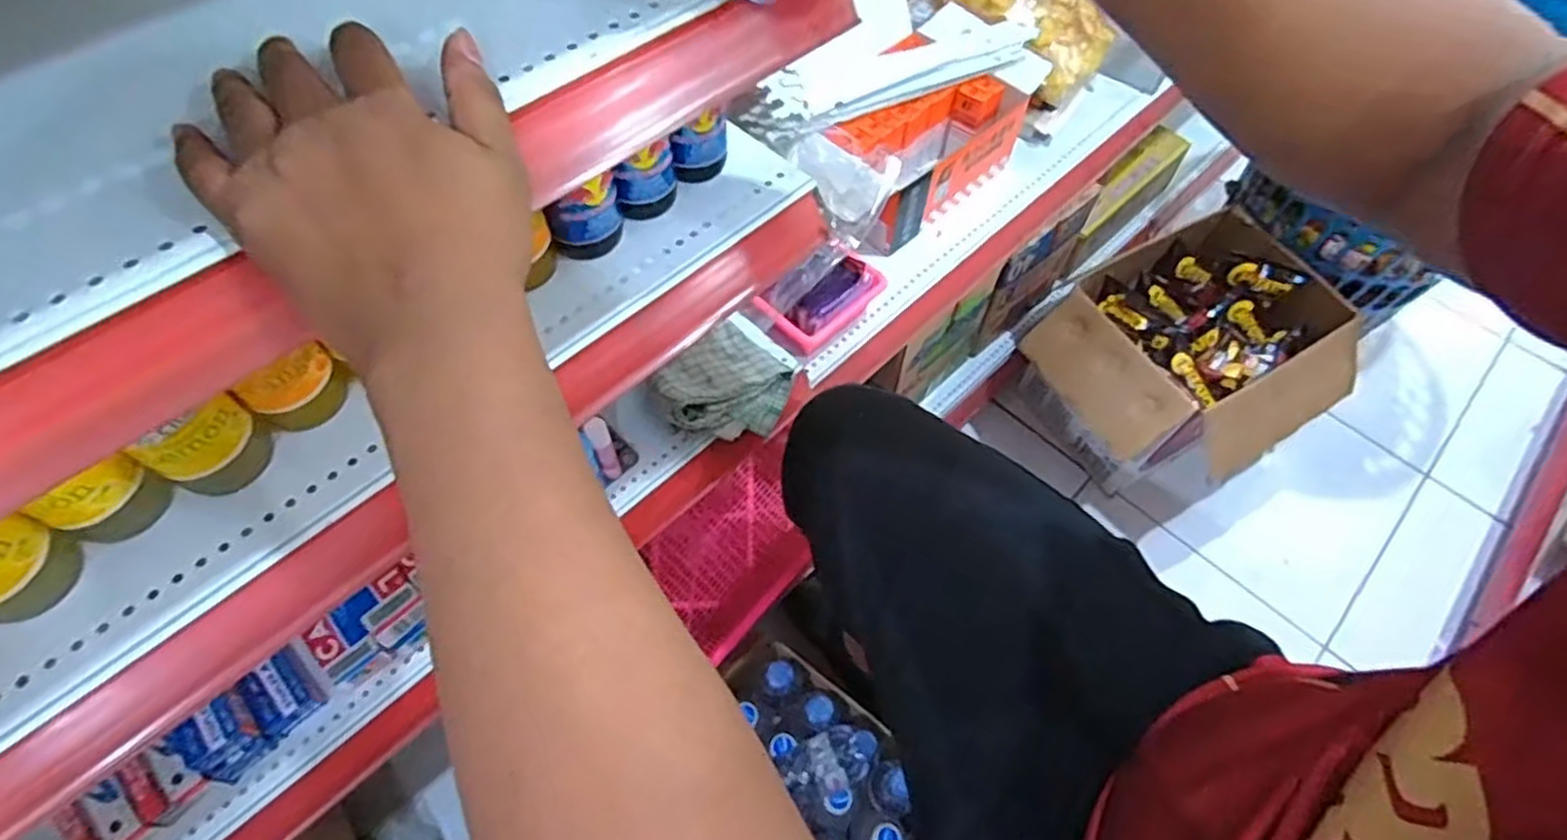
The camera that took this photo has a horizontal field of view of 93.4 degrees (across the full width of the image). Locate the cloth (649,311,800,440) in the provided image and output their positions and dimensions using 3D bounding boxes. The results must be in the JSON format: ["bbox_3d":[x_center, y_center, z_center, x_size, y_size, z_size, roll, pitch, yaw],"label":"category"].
[{"bbox_3d":[-0.046,-0.037,0.722,0.089,0.072,0.158,28,63,14],"label":"cloth"}]

